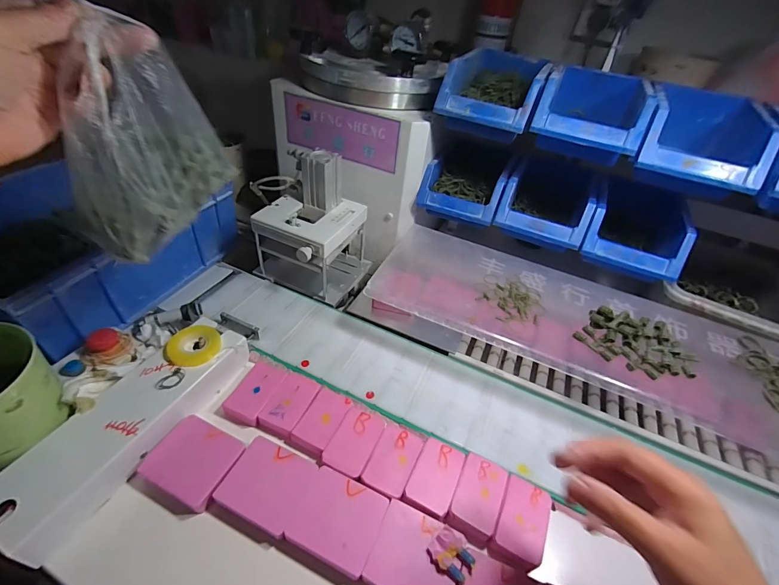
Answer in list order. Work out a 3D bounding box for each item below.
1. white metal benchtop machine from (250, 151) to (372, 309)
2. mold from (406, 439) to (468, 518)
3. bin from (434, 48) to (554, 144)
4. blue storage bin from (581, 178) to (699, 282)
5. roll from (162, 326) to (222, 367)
[{"bbox_3d":[-0.122,-0.108,0.564,0.158,0.186,0.172,21,43,14],"label":"white metal benchtop machine"},{"bbox_3d":[0.049,0.193,0.380,0.044,0.016,0.072,23,44,16],"label":"mold"},{"bbox_3d":[0.155,-0.286,0.520,0.123,0.075,0.174,21,44,15],"label":"bin"},{"bbox_3d":[0.359,-0.095,0.538,0.124,0.074,0.172,22,44,15],"label":"blue storage bin"},{"bbox_3d":[-0.233,0.063,0.431,0.057,0.008,0.056,4,42,-4],"label":"roll"}]

